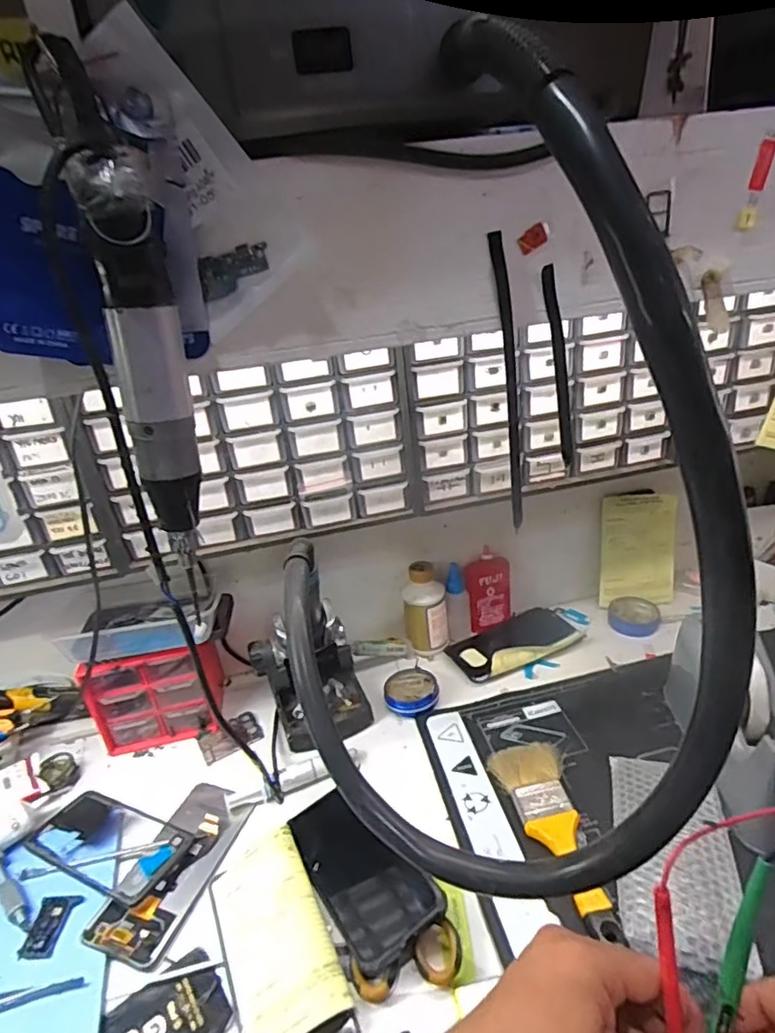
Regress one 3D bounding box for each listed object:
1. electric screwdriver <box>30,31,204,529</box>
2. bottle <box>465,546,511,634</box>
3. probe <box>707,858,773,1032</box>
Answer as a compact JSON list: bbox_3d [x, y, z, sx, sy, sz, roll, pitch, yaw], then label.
[{"bbox_3d":[-0.114,-0.091,0.267,0.040,0.203,0.027,-14,26,-14],"label":"electric screwdriver"},{"bbox_3d":[0.133,0.097,0.758,0.063,0.094,0.022,-17,27,-20],"label":"bottle"},{"bbox_3d":[0.168,0.234,0.284,0.010,0.135,0.006,14,3,37],"label":"probe"}]

